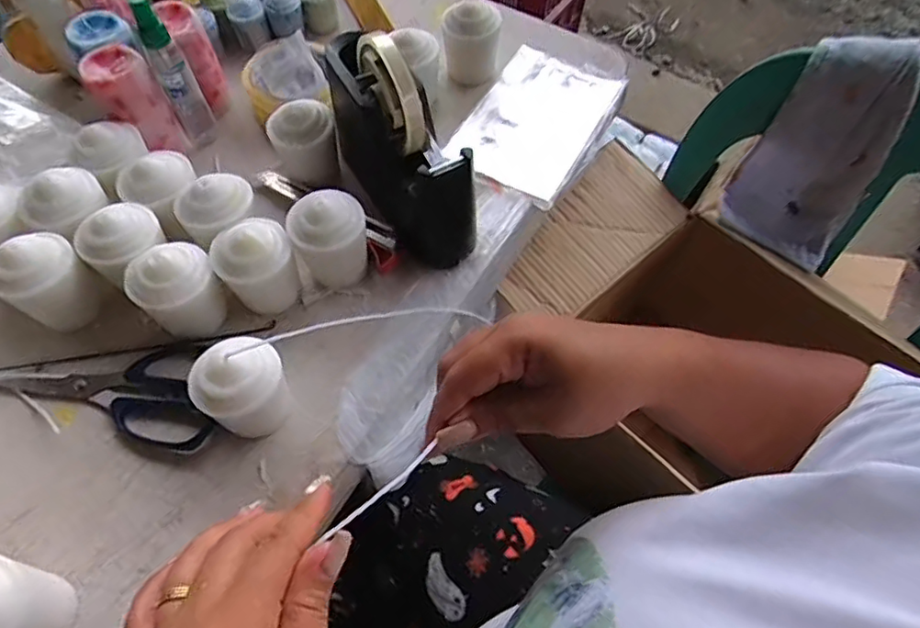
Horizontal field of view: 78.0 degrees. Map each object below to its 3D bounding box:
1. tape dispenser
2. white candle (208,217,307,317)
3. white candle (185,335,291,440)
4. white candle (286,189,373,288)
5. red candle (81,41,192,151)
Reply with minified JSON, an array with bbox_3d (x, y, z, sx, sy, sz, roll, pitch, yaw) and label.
[{"bbox_3d":[-0.051,-0.138,0.452,0.060,0.131,0.180,-27,66,-17],"label":"tape dispenser"},{"bbox_3d":[-0.147,-0.031,0.424,0.054,0.065,0.056,1,61,-2],"label":"white candle"},{"bbox_3d":[-0.142,0.049,0.374,0.048,0.066,0.052,1,61,-2],"label":"white candle"},{"bbox_3d":[-0.098,-0.056,0.435,0.054,0.075,0.045,-28,66,-17],"label":"white candle"},{"bbox_3d":[-0.283,-0.182,0.501,0.052,0.091,0.059,-32,67,-19],"label":"red candle"}]

